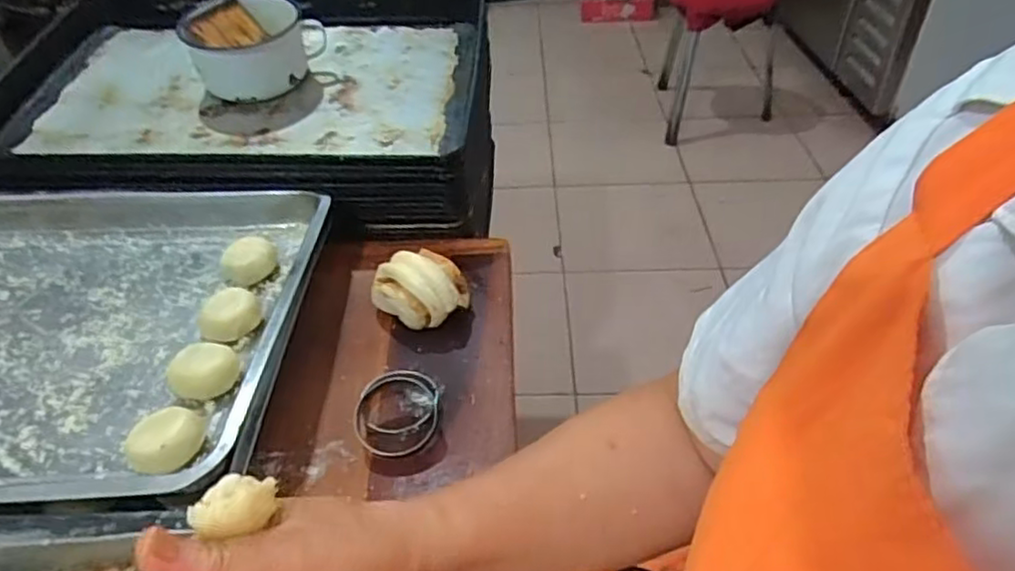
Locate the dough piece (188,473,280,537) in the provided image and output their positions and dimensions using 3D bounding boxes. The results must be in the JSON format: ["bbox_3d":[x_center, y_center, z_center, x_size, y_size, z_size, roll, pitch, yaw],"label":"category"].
[{"bbox_3d":[-0.110,0.087,0.273,0.030,0.015,0.021,-13,47,-11],"label":"dough piece"}]

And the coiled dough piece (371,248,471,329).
[{"bbox_3d":[-0.087,0.005,0.678,0.093,0.064,0.069,10,43,11],"label":"coiled dough piece"}]

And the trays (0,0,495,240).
[{"bbox_3d":[-0.359,-0.265,0.910,0.651,0.154,0.428,-1,41,2],"label":"trays"}]

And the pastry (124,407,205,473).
[{"bbox_3d":[-0.257,0.120,0.515,0.053,0.036,0.055,-34,54,-28],"label":"pastry"}]

